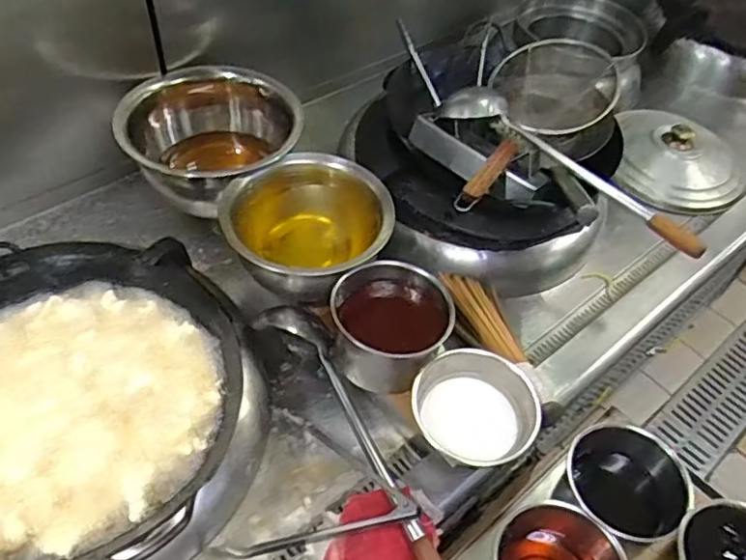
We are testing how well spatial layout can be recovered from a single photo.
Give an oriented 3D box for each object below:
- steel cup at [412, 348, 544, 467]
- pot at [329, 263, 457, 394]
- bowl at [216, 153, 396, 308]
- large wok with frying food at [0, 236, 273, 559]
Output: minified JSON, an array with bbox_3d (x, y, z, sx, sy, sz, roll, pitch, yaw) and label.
[{"bbox_3d":[0.136,0.192,0.864,0.164,0.104,0.144,8,49,2],"label":"steel cup"},{"bbox_3d":[0.028,0.074,0.922,0.166,0.125,0.147,-9,50,-13],"label":"pot"},{"bbox_3d":[-0.101,-0.082,0.995,0.247,0.148,0.212,11,49,4],"label":"bowl"},{"bbox_3d":[-0.398,0.178,0.828,0.480,0.167,0.456,-4,50,-9],"label":"large wok with frying food"}]

